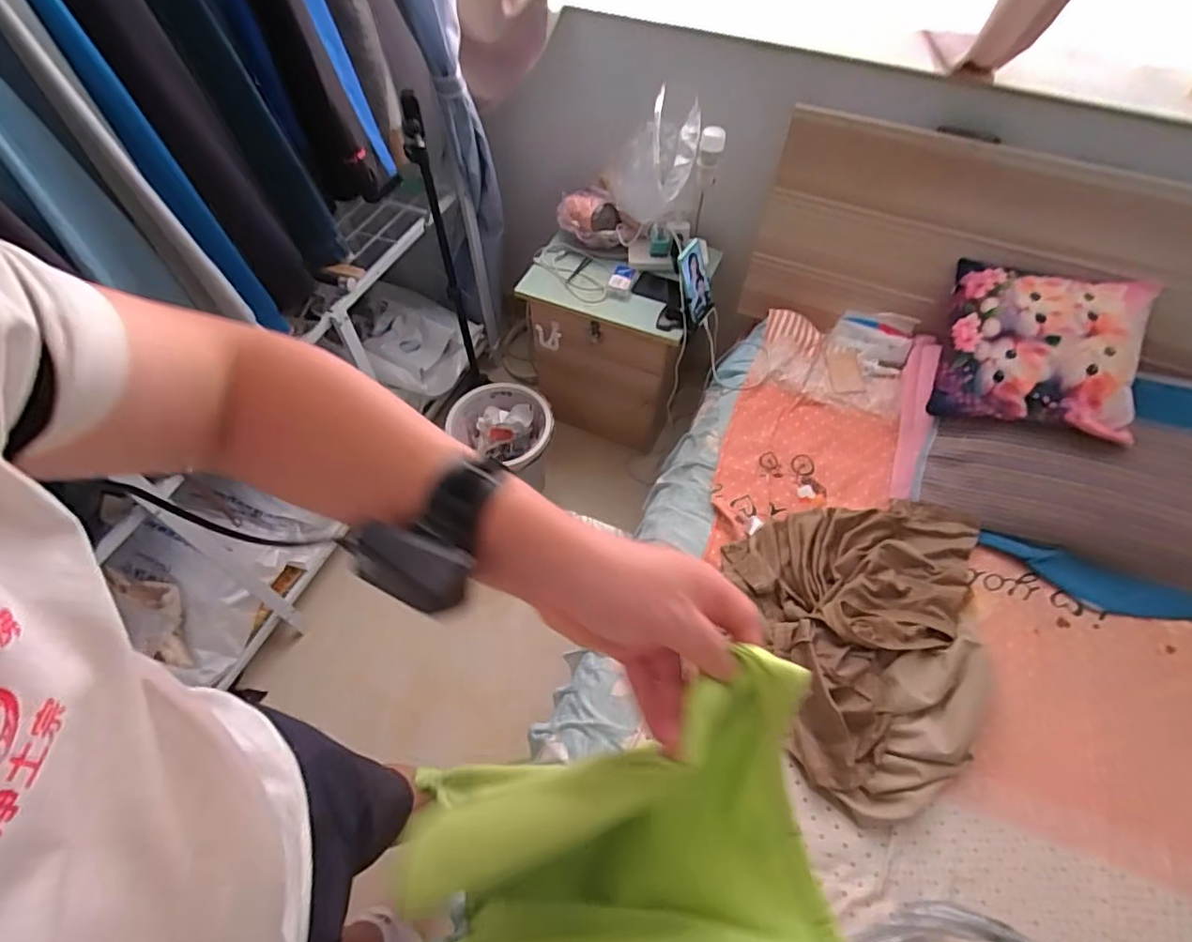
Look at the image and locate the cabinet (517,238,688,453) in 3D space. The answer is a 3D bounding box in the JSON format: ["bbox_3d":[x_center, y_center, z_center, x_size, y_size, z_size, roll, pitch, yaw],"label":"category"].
[{"bbox_3d":[0.025,-0.310,1.634,0.414,0.475,0.231,15,59,10],"label":"cabinet"}]

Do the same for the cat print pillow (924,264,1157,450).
[{"bbox_3d":[0.869,-0.242,1.170,0.338,0.100,0.362,18,76,25],"label":"cat print pillow"}]

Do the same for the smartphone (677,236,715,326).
[{"bbox_3d":[0.226,-0.424,1.338,0.016,0.194,0.085,22,66,35],"label":"smartphone"}]

